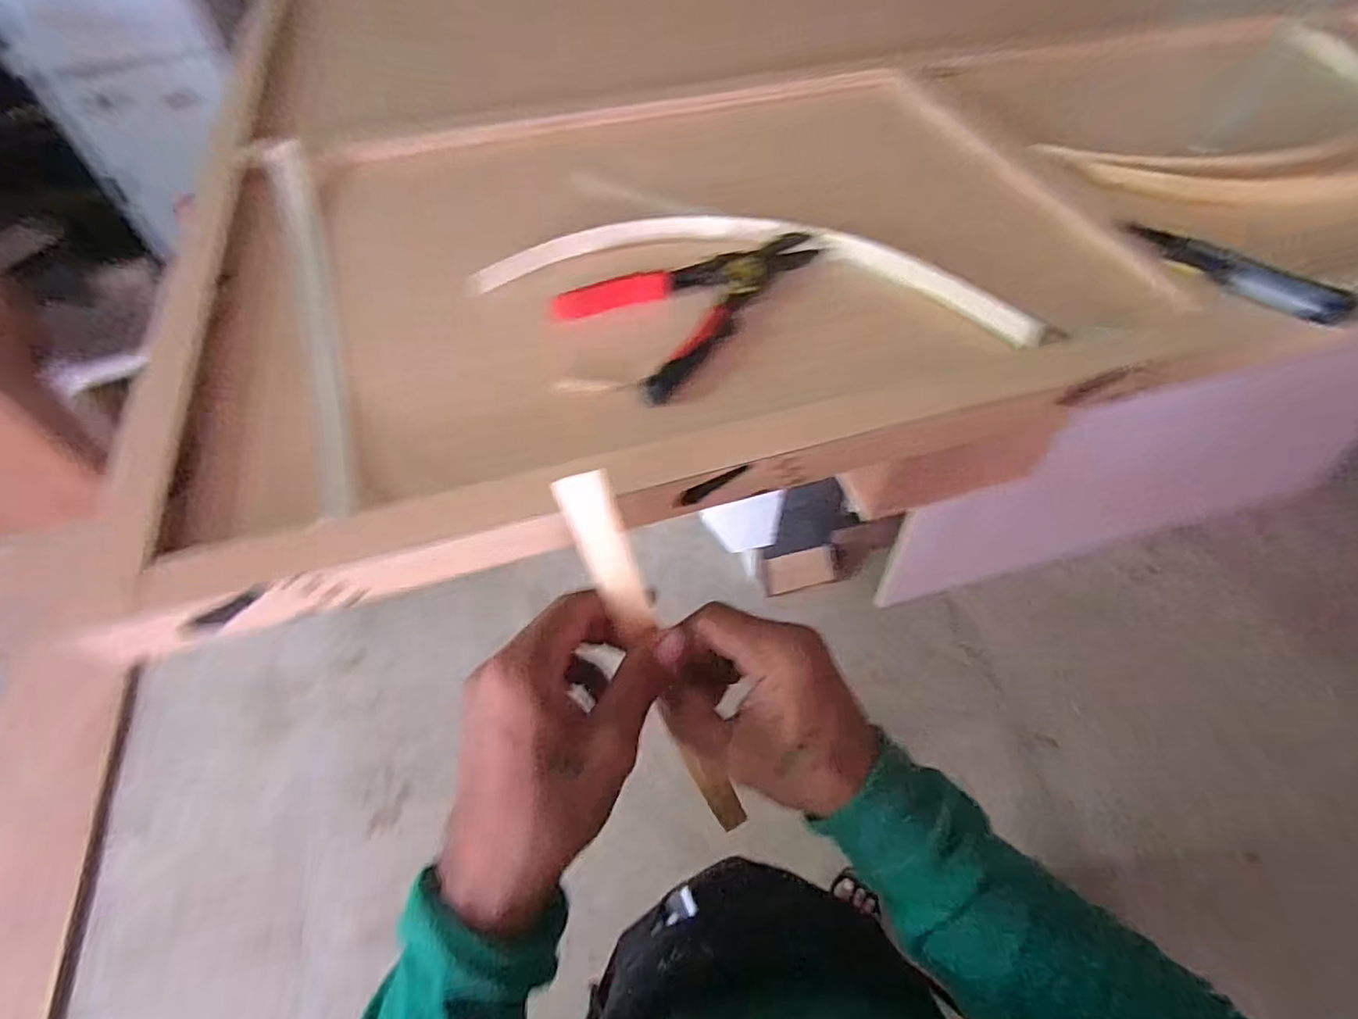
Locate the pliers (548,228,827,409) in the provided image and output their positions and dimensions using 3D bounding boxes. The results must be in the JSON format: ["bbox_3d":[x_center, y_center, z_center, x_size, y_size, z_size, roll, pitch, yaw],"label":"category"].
[{"bbox_3d":[0.018,-0.185,0.514,0.213,0.022,0.146,-34,61,-22],"label":"pliers"}]

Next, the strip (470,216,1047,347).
[{"bbox_3d":[0.066,-0.218,0.530,0.449,0.018,0.144,7,54,5],"label":"strip"}]

